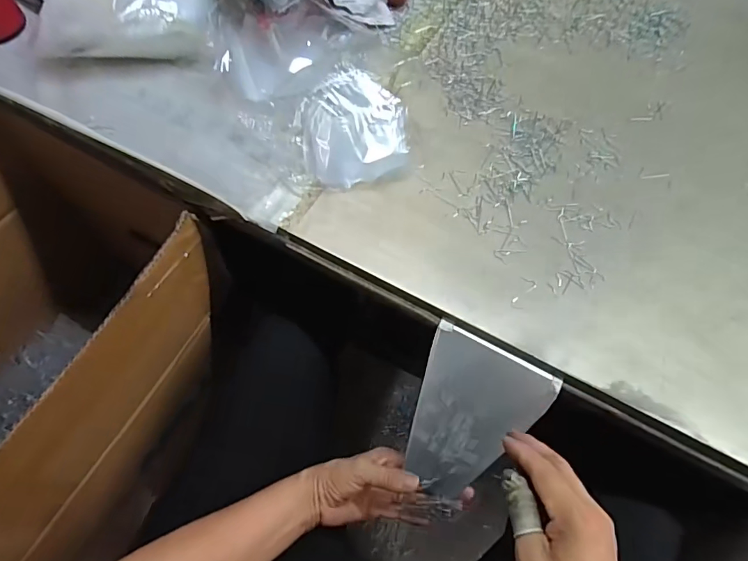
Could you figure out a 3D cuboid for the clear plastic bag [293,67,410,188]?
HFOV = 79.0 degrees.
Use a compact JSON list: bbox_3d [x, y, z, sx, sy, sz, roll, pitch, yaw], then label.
[{"bbox_3d":[-0.023,-0.172,0.495,0.117,0.021,0.158,0,64,-3],"label":"clear plastic bag"}]

